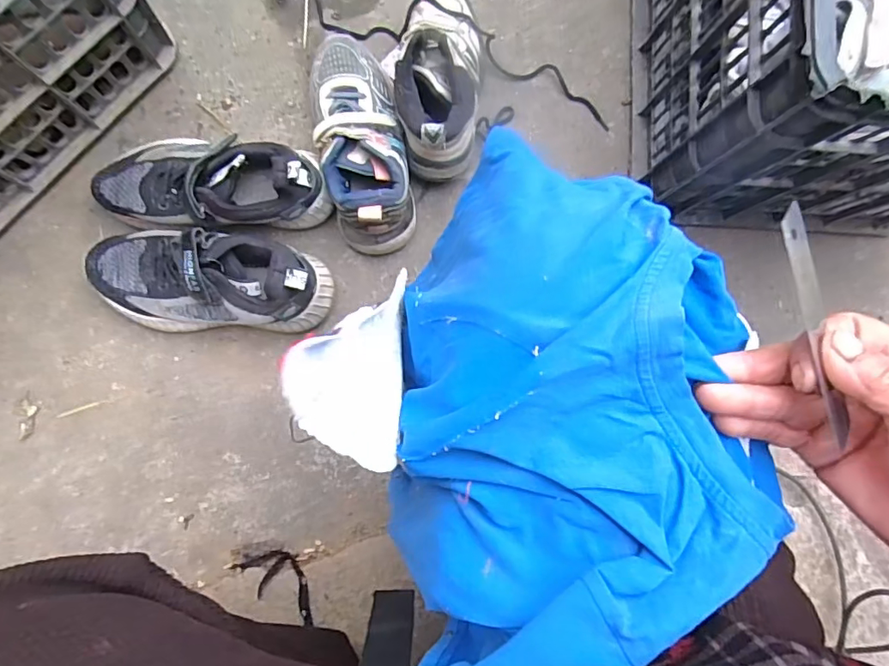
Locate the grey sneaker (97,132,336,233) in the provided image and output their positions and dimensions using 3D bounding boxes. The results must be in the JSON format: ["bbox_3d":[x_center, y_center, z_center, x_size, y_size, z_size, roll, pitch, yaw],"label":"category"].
[{"bbox_3d":[-0.226,-0.147,0.508,0.214,0.089,0.093,7,85,-4],"label":"grey sneaker"}]

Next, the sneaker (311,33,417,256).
[{"bbox_3d":[-0.084,-0.194,0.528,0.084,0.078,0.225,-12,86,-5],"label":"sneaker"}]

